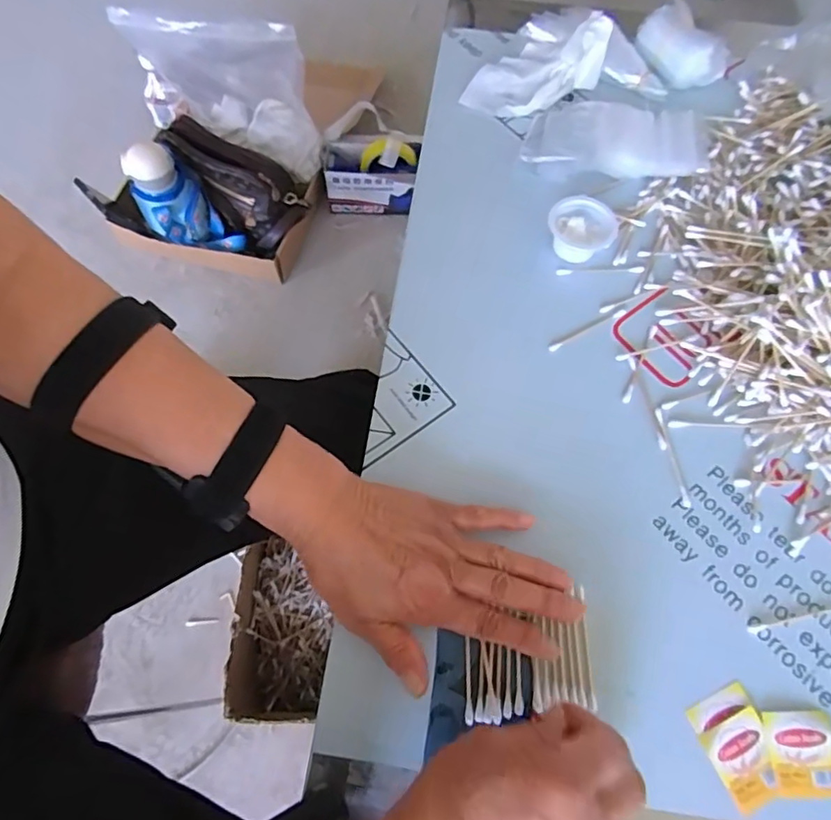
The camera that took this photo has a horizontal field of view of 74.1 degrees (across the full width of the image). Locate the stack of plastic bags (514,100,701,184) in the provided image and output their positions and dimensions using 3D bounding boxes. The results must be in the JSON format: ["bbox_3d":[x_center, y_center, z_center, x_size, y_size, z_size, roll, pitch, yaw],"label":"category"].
[{"bbox_3d":[0.178,-0.251,0.508,0.150,0.033,0.090,5,66,1],"label":"stack of plastic bags"}]

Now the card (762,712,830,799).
[{"bbox_3d":[0.224,0.197,0.315,0.040,0.004,0.042,1,66,-1],"label":"card"}]

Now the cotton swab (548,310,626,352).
[{"bbox_3d":[0.136,-0.063,0.432,0.072,0.004,0.006,-26,69,-12],"label":"cotton swab"}]

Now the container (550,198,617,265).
[{"bbox_3d":[0.135,-0.147,0.452,0.052,0.028,0.045,28,68,11],"label":"container"}]

